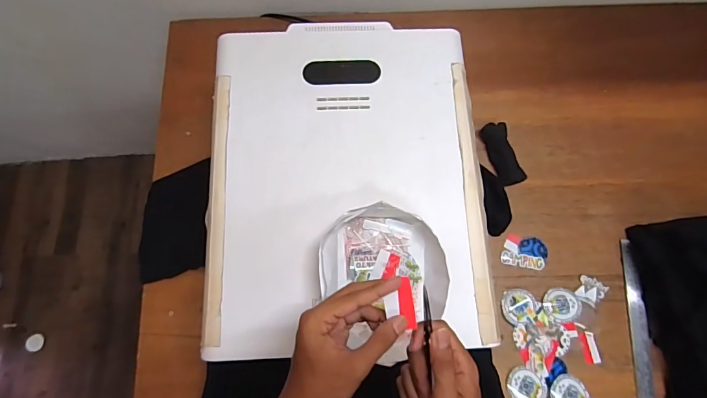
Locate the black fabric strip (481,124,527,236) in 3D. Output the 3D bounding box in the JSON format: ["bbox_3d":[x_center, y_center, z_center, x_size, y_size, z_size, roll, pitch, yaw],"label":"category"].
[{"bbox_3d":[0.289,-0.087,0.768,0.049,0.023,0.125,-14,73,-5],"label":"black fabric strip"}]

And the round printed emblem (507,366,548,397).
[{"bbox_3d":[0.290,0.315,0.661,0.064,0.008,0.056,33,75,9],"label":"round printed emblem"}]

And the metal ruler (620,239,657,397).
[{"bbox_3d":[0.497,0.239,0.687,0.031,0.006,0.329,2,74,10],"label":"metal ruler"}]

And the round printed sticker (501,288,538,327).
[{"bbox_3d":[0.292,0.187,0.698,0.061,0.011,0.056,0,73,0],"label":"round printed sticker"}]

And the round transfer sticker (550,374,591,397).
[{"bbox_3d":[0.360,0.326,0.658,0.060,0.007,0.059,0,73,0],"label":"round transfer sticker"}]

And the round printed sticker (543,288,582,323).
[{"bbox_3d":[0.370,0.187,0.700,0.063,0.005,0.057,0,73,0],"label":"round printed sticker"}]

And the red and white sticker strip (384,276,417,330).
[{"bbox_3d":[0.045,0.103,0.386,0.028,0.011,0.047,-7,73,-3],"label":"red and white sticker strip"}]

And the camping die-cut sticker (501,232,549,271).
[{"bbox_3d":[0.315,0.096,0.728,0.078,0.004,0.058,12,73,3],"label":"camping die-cut sticker"}]

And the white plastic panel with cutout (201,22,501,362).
[{"bbox_3d":[-0.011,-0.043,0.590,0.400,0.022,0.497,-3,73,-1],"label":"white plastic panel with cutout"}]

